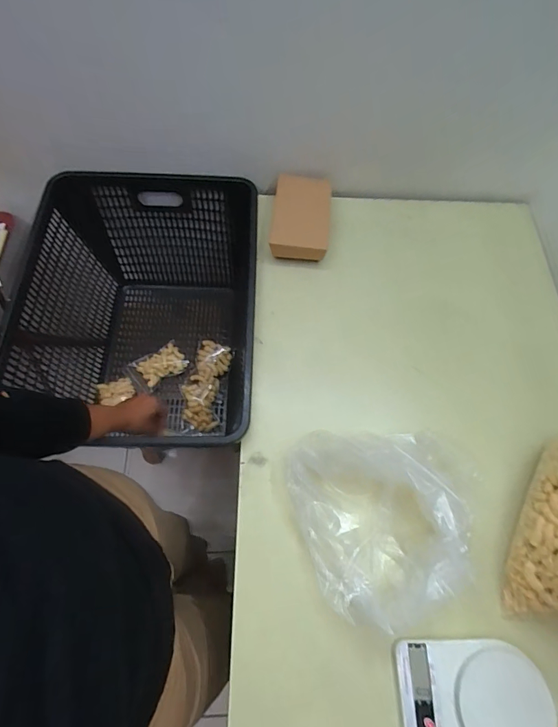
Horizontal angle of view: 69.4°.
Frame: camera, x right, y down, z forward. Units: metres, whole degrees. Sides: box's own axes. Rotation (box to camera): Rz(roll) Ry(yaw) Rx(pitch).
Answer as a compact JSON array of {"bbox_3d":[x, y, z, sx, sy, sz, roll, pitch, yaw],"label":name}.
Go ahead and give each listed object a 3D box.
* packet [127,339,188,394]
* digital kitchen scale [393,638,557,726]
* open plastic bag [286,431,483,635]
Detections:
[{"bbox_3d":[-0.289,0.010,0.983,0.126,0.046,0.087,-34,71,-15],"label":"packet"},{"bbox_3d":[0.237,0.413,0.492,0.171,0.029,0.124,-1,66,-2],"label":"digital kitchen scale"},{"bbox_3d":[0.159,0.191,0.560,0.261,0.091,0.241,-18,68,-10],"label":"open plastic bag"}]

